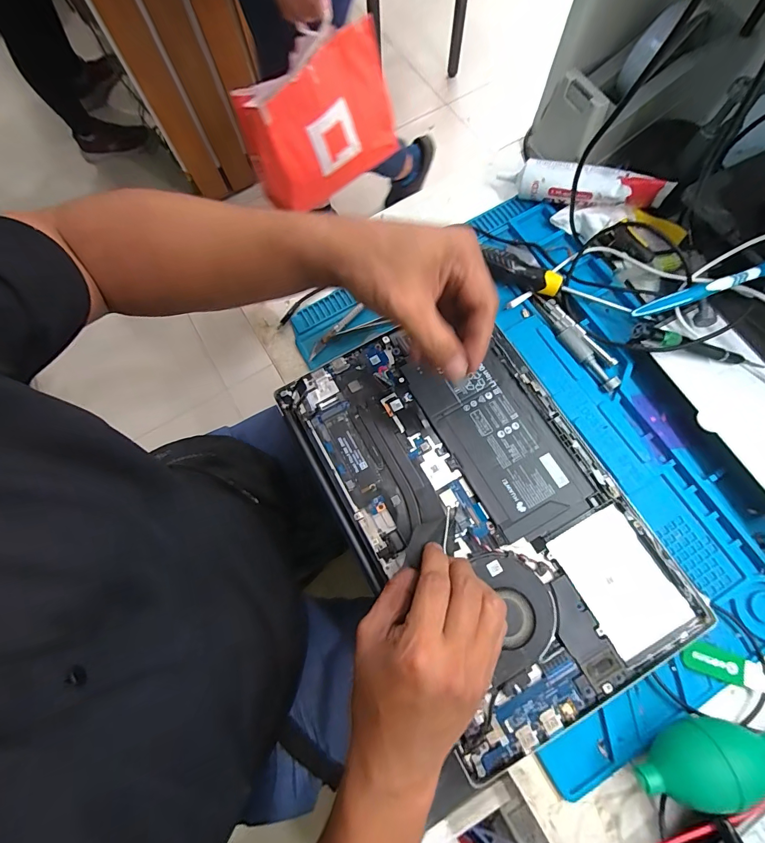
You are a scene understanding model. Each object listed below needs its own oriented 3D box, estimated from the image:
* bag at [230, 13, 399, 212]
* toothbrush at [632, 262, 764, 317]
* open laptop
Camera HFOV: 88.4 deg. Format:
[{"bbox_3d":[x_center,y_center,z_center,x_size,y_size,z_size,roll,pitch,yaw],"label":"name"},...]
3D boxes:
[{"bbox_3d":[-0.108,-0.542,0.718,0.264,0.209,0.085,-37,75,-9],"label":"bag"},{"bbox_3d":[0.319,-0.127,0.338,0.180,0.014,0.015,-18,72,22],"label":"toothbrush"},{"bbox_3d":[0.081,0.064,0.343,0.217,0.014,0.348,-29,74,-7],"label":"open laptop"}]

